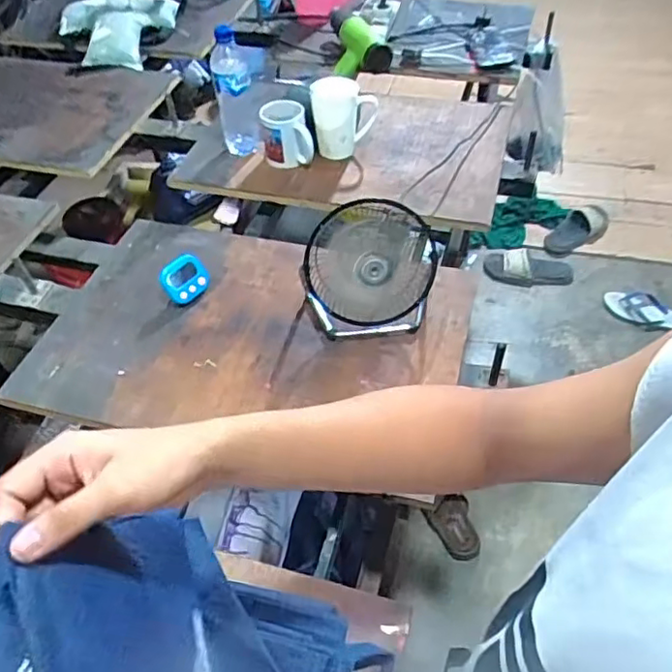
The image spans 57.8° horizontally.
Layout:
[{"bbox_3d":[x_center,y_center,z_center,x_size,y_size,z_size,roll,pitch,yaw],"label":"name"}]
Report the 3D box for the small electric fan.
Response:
[{"bbox_3d":[0.053,-0.085,0.822,0.191,0.165,0.095,-11,50,-5],"label":"small electric fan"}]

